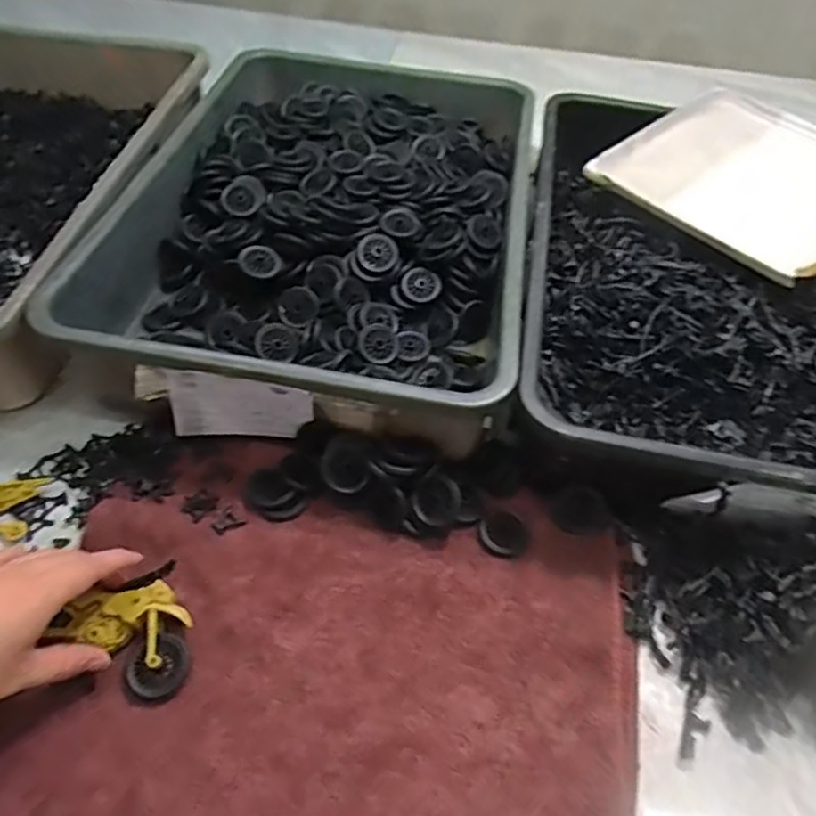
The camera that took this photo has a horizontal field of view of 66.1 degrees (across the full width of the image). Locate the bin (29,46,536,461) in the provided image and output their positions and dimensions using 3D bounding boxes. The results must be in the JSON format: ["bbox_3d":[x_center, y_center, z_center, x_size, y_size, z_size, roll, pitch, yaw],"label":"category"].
[{"bbox_3d":[-0.073,-0.192,0.637,0.367,0.102,0.529,8,51,2],"label":"bin"}]

